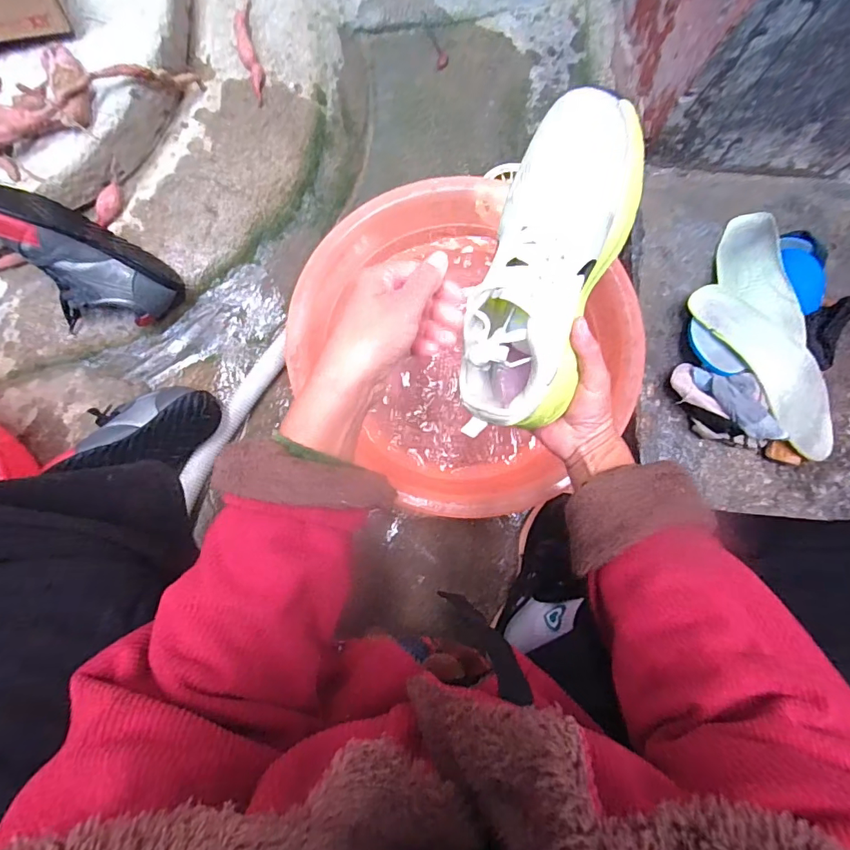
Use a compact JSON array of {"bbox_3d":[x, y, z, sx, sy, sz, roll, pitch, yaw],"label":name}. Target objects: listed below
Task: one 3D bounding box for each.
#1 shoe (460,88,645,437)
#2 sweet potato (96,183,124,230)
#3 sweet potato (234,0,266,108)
[{"bbox_3d":[0.095,-0.115,0.372,0.097,0.079,0.245,15,107,-1],"label":"shoe"},{"bbox_3d":[-0.431,-0.297,0.642,0.024,0.019,0.063,15,80,-1],"label":"sweet potato"},{"bbox_3d":[-0.269,-0.578,0.717,0.030,0.039,0.186,-13,82,-5],"label":"sweet potato"}]

